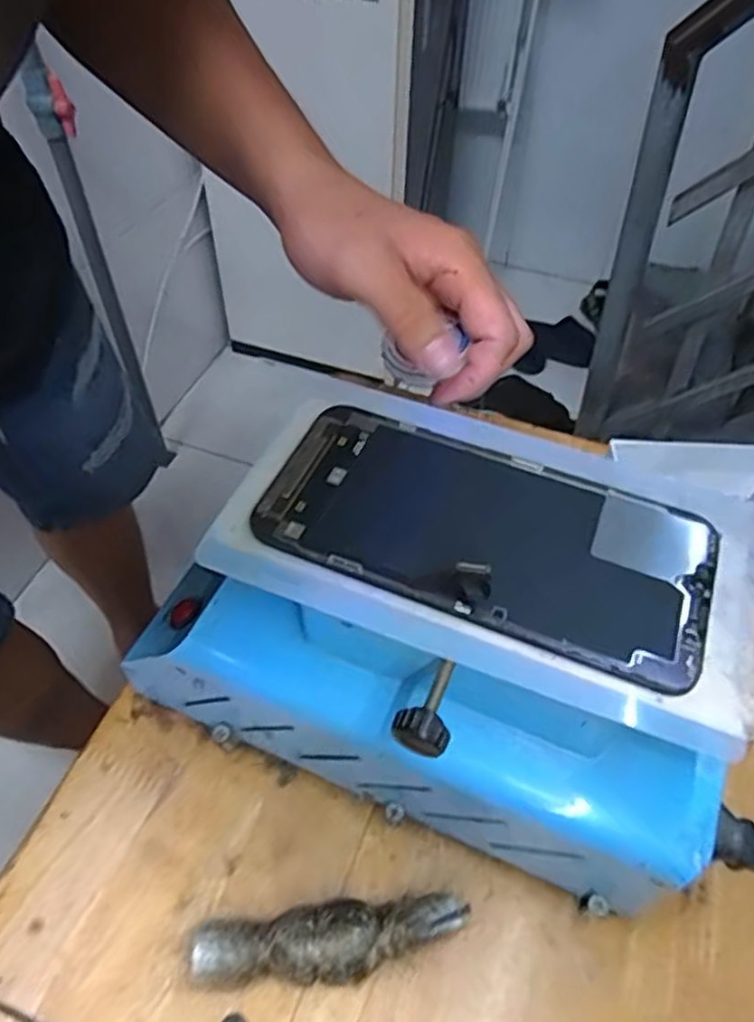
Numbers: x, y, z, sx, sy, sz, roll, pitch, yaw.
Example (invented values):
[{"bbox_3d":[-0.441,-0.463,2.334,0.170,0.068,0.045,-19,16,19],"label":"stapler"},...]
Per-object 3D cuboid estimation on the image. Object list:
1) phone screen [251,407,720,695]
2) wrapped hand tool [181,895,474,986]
[{"bbox_3d":[0.039,0.007,0.253,0.156,0.012,0.073,19,54,15],"label":"phone screen"},{"bbox_3d":[-0.019,0.174,0.280,0.107,0.026,0.025,-4,52,-3],"label":"wrapped hand tool"}]

